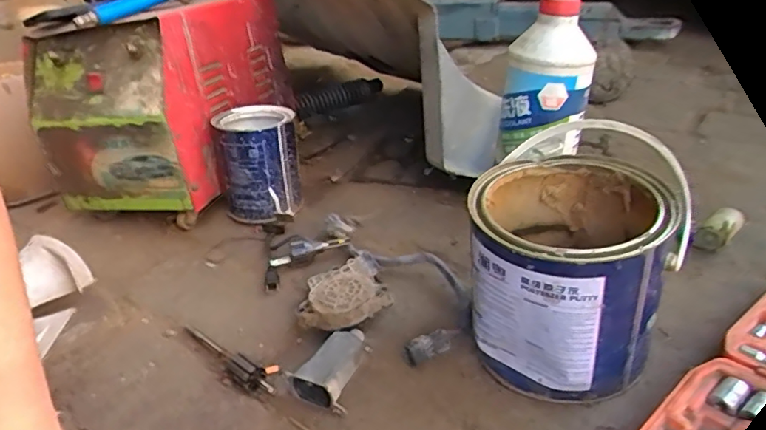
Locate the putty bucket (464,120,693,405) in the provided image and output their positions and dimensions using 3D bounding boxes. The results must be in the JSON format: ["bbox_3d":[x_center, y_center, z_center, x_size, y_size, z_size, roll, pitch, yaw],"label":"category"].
[{"bbox_3d":[0.155,0.043,0.476,0.156,0.185,0.156,8,34,20],"label":"putty bucket"}]

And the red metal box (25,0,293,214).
[{"bbox_3d":[-0.315,-0.188,0.816,0.243,0.216,0.327,1,31,13],"label":"red metal box"}]

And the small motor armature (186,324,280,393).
[{"bbox_3d":[-0.148,0.130,0.541,0.135,0.016,0.032,22,41,36],"label":"small motor armature"}]

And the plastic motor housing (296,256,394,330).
[{"bbox_3d":[-0.044,0.089,0.567,0.085,0.035,0.084,-20,35,-23],"label":"plastic motor housing"}]

